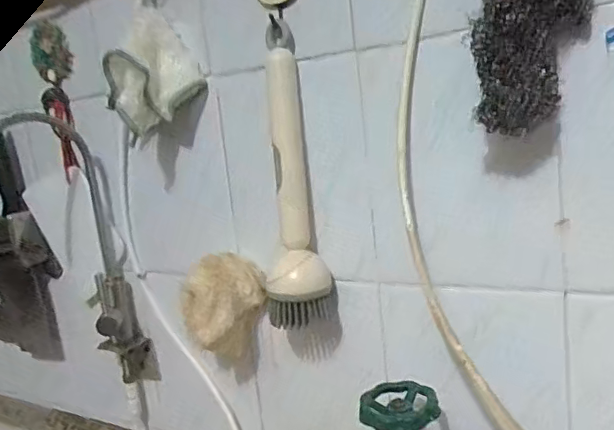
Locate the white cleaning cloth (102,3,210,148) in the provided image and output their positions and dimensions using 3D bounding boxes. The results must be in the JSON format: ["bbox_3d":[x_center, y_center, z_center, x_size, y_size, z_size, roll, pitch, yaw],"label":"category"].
[{"bbox_3d":[-0.149,-0.140,0.539,0.088,0.112,0.046,-15,13,-38],"label":"white cleaning cloth"}]

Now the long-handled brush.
[{"bbox_3d":[-0.019,-0.031,0.490,0.053,0.259,0.037,-8,10,-3],"label":"long-handled brush"}]

